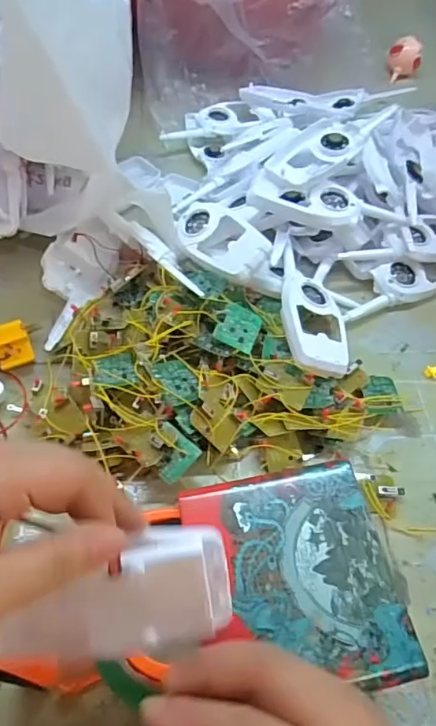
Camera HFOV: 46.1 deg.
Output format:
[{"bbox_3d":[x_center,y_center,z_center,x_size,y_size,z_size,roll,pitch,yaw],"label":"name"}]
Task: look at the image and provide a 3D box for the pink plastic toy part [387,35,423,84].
[{"bbox_3d":[0.279,-0.452,0.758,0.049,0.046,0.044,-4,55,-4],"label":"pink plastic toy part"}]

